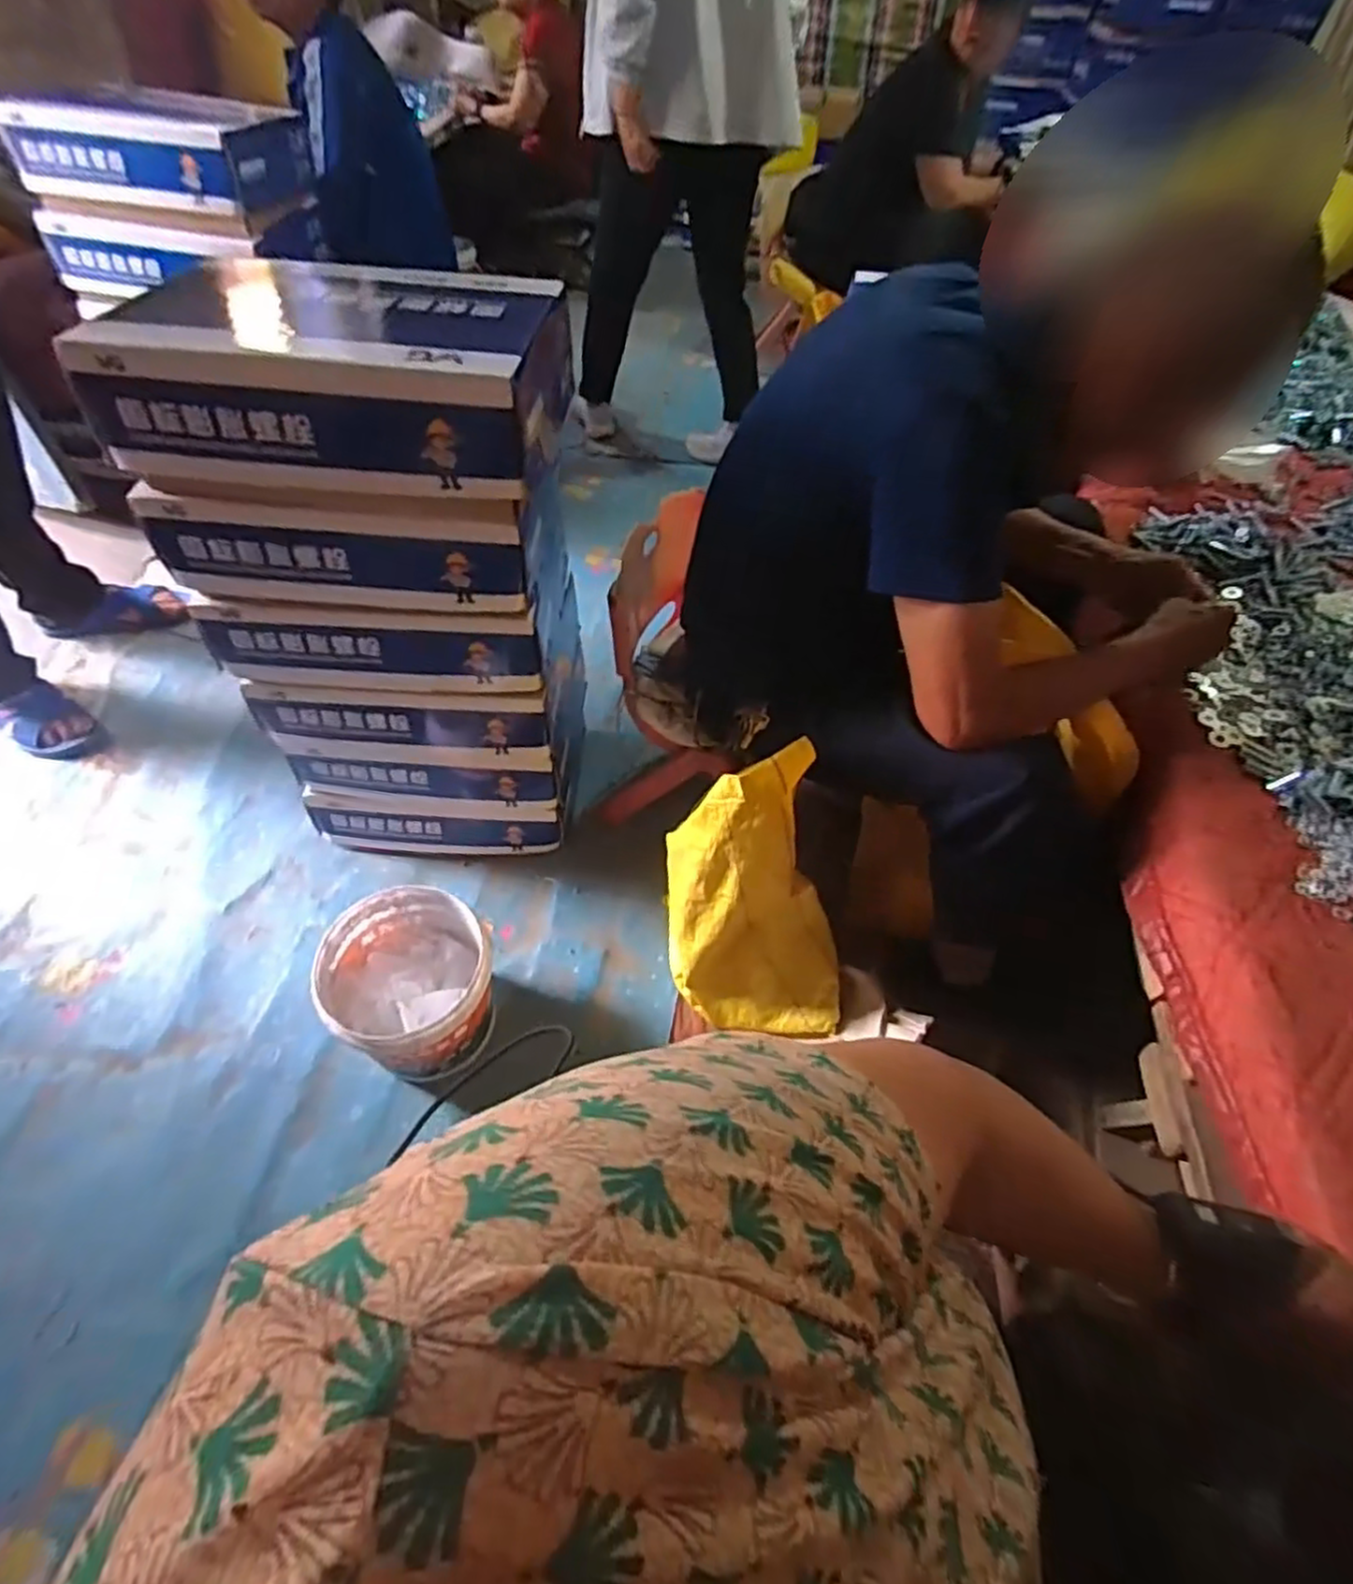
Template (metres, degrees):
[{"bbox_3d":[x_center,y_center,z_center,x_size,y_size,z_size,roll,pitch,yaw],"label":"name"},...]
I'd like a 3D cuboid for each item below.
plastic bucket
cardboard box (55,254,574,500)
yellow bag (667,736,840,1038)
[{"bbox_3d":[-0.350,0.268,0.998,0.208,0.183,0.201,1,52,-1],"label":"plastic bucket"},{"bbox_3d":[-0.330,-0.434,0.760,0.400,0.121,0.273,3,52,0],"label":"cardboard box"},{"bbox_3d":[0.117,0.142,0.924,0.236,0.446,0.148,7,52,3],"label":"yellow bag"}]

